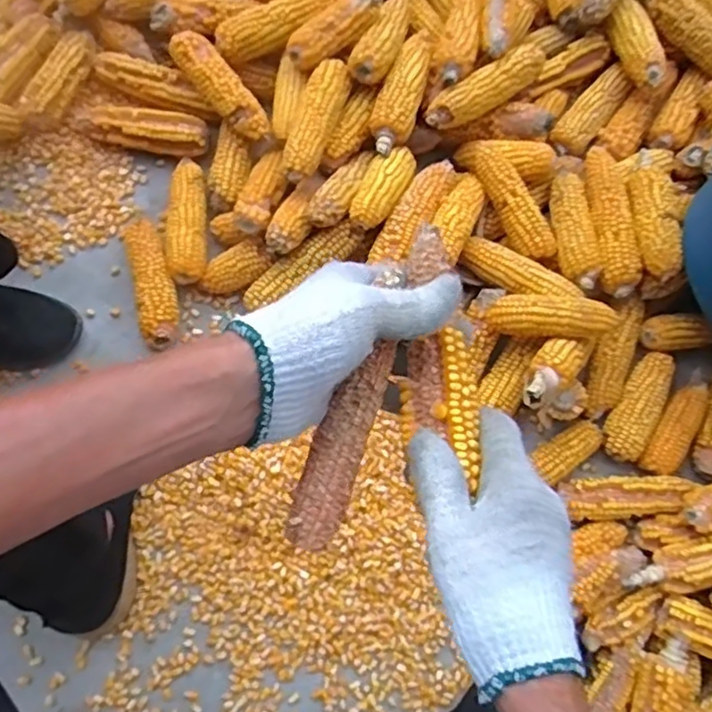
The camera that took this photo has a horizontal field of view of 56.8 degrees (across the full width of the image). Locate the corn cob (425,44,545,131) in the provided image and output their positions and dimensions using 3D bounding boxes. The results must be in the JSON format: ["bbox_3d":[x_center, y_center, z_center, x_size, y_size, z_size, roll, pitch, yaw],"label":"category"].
[{"bbox_3d":[0.161,-0.327,0.800,0.169,0.039,0.041,-34,83,-9],"label":"corn cob"}]

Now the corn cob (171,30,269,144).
[{"bbox_3d":[-0.166,-0.328,0.809,0.047,0.049,0.157,-39,84,-10],"label":"corn cob"}]

